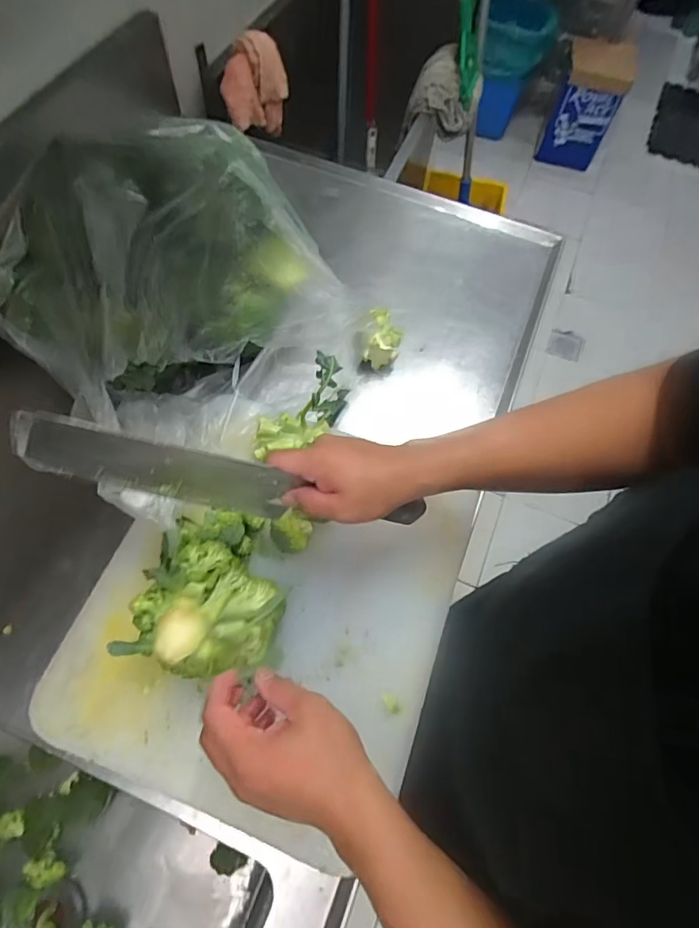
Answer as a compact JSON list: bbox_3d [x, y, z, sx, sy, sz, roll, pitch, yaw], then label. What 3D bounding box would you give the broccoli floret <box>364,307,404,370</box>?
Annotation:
[{"bbox_3d":[0.044,-0.161,0.642,0.043,0.052,0.060,13,65,2],"label":"broccoli floret"}]

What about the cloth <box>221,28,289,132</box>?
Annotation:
[{"bbox_3d":[-0.164,-0.653,0.859,0.109,0.156,0.037,-10,66,-8],"label":"cloth"}]

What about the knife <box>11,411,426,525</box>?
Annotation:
[{"bbox_3d":[-0.083,0.021,0.417,0.340,0.066,0.019,15,61,-31],"label":"knife"}]

